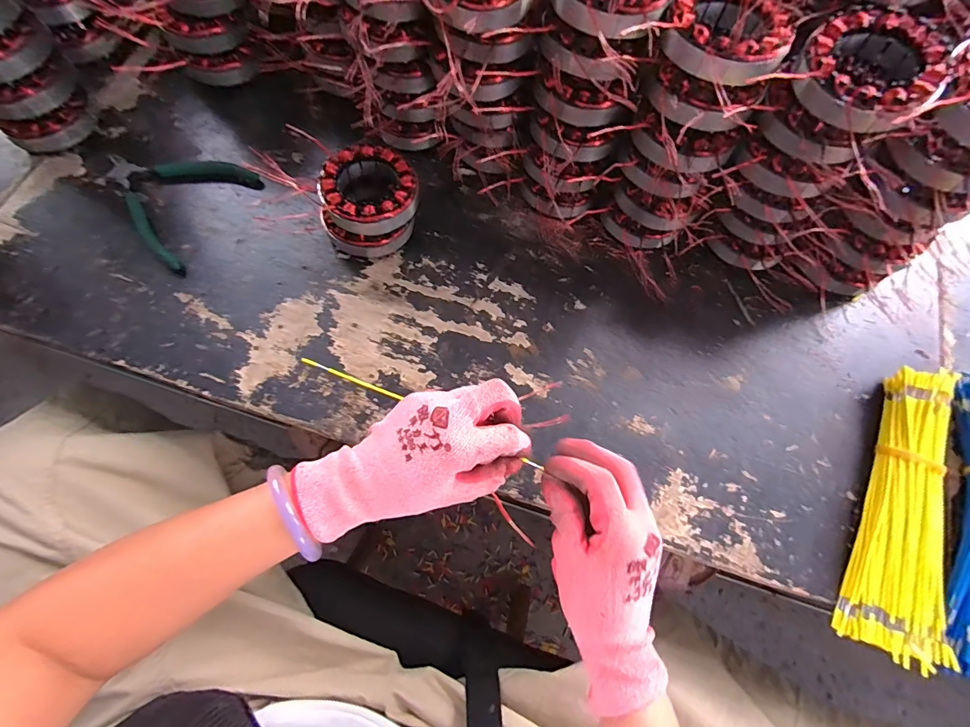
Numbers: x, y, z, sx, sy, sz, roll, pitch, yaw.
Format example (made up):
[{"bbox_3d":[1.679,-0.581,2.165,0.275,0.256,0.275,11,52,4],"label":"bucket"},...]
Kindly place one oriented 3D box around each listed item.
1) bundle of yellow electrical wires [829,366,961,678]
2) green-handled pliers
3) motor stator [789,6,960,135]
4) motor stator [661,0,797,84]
[{"bbox_3d":[0.360,0.120,0.366,0.069,0.033,0.241,26,72,6],"label":"bundle of yellow electrical wires"},{"bbox_3d":[-0.314,-0.176,0.442,0.141,0.012,0.126,36,74,9],"label":"green-handled pliers"},{"bbox_3d":[0.263,-0.201,0.301,0.086,0.030,0.095,36,74,9],"label":"motor stator"},{"bbox_3d":[0.175,-0.240,0.313,0.086,0.026,0.086,1,72,-3],"label":"motor stator"}]

